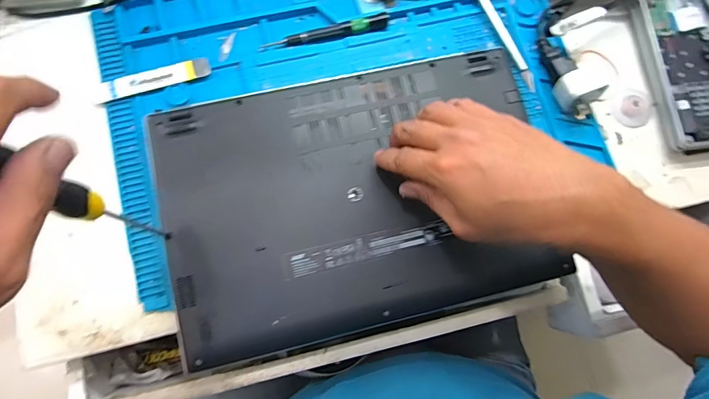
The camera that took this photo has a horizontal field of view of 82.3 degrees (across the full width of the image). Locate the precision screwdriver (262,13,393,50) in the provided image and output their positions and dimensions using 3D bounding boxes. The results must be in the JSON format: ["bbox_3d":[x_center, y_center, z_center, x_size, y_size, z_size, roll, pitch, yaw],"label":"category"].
[{"bbox_3d":[-0.029,-0.170,0.414,0.130,0.013,0.017,-13,76,-5],"label":"precision screwdriver"}]

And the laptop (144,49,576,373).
[{"bbox_3d":[0.003,-0.004,0.375,0.344,0.025,0.230,-13,76,-5],"label":"laptop"}]

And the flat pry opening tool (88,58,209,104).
[{"bbox_3d":[-0.200,-0.118,0.400,0.112,0.004,0.023,-16,80,-7],"label":"flat pry opening tool"}]

